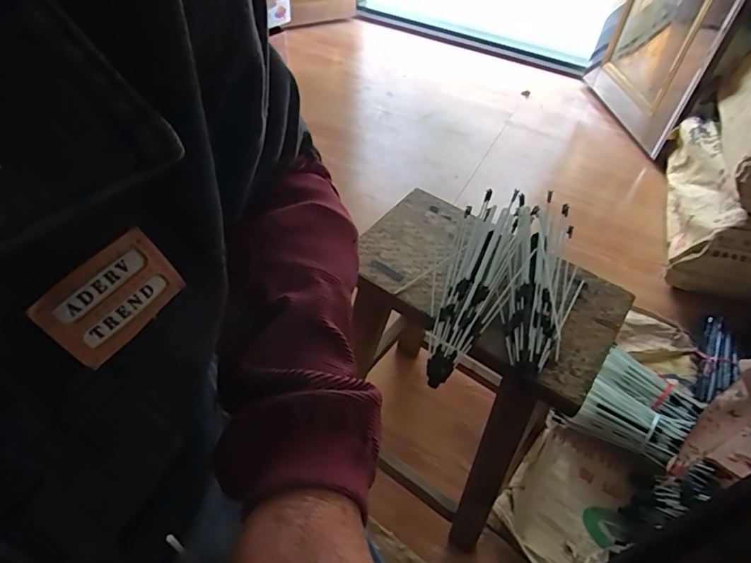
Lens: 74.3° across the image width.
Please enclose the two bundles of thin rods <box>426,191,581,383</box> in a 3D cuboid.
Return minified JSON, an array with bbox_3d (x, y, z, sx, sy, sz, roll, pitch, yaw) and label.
[{"bbox_3d":[0.183,0.008,0.662,0.190,0.069,0.334,16,49,8],"label":"two bundles of thin rods"}]

